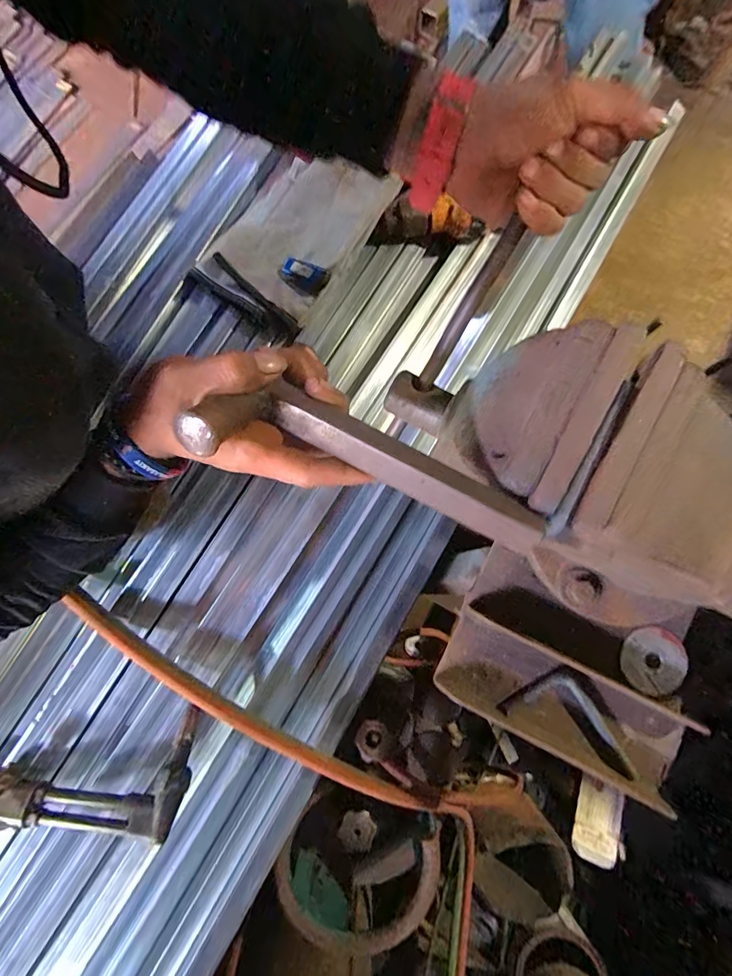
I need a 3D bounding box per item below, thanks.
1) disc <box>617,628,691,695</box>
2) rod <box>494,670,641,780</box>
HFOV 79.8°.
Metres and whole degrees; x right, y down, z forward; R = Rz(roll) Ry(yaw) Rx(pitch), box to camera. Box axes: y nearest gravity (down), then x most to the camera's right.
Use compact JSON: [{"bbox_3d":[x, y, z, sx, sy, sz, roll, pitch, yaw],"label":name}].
[{"bbox_3d":[0.280,0.167,0.423,0.063,0.009,0.059,8,78,2],"label":"disc"},{"bbox_3d":[0.198,0.213,0.410,0.129,0.020,0.057,25,79,5],"label":"rod"}]

